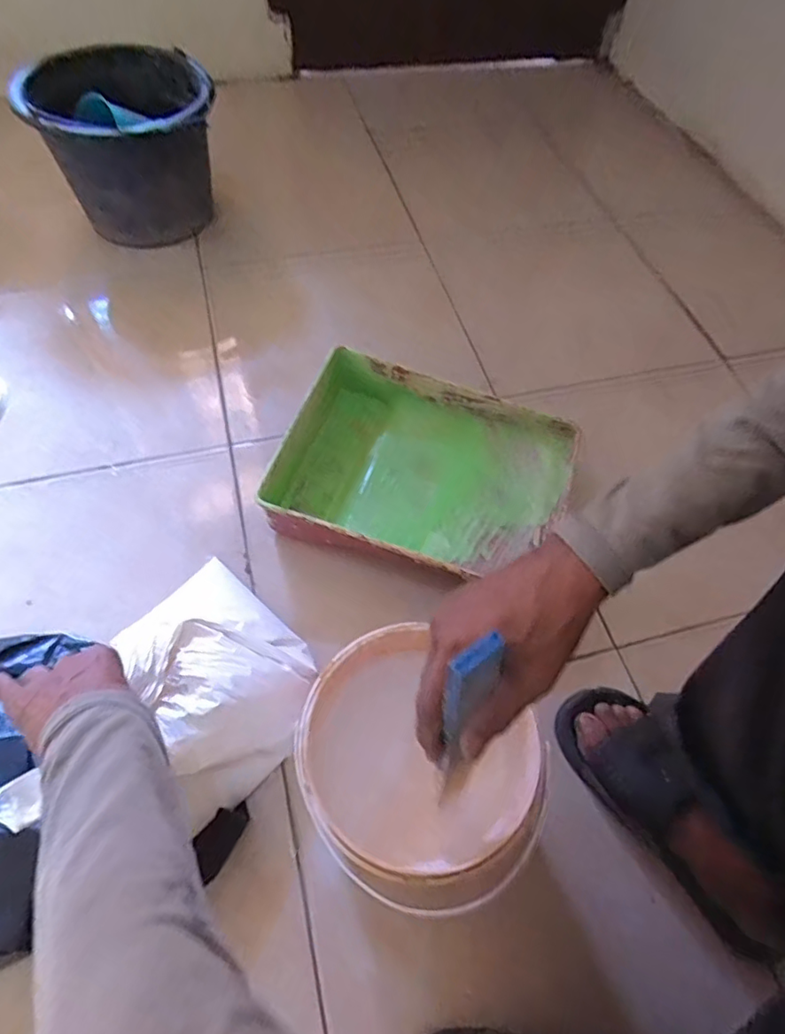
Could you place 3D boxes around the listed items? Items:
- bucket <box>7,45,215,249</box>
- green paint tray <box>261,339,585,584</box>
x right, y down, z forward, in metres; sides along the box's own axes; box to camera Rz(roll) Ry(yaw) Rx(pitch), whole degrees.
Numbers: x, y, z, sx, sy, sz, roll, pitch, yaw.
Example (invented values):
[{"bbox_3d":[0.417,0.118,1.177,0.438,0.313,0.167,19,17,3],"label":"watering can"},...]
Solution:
[{"bbox_3d":[-0.450,-0.643,0.990,0.294,0.208,0.335,-8,59,-8],"label":"bucket"},{"bbox_3d":[0.041,-0.063,0.735,0.363,0.088,0.292,17,59,7],"label":"green paint tray"}]

